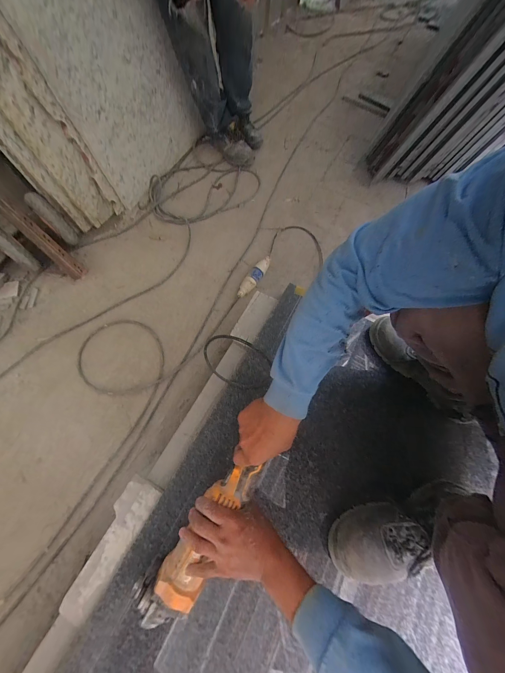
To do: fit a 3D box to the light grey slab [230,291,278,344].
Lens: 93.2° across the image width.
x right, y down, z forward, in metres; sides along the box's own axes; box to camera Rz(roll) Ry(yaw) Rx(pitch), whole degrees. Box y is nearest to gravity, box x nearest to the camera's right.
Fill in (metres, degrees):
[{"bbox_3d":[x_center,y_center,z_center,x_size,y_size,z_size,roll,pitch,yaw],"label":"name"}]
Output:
[{"bbox_3d":[0.007,-0.056,0.674,0.064,0.012,0.154,28,70,9],"label":"light grey slab"}]

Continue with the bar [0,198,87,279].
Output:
[{"bbox_3d":[-0.738,-0.339,0.837,0.328,0.043,0.059,47,71,-18],"label":"bar"}]

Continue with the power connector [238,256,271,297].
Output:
[{"bbox_3d":[0.010,-0.220,0.877,0.045,0.042,0.198,31,70,10],"label":"power connector"}]

